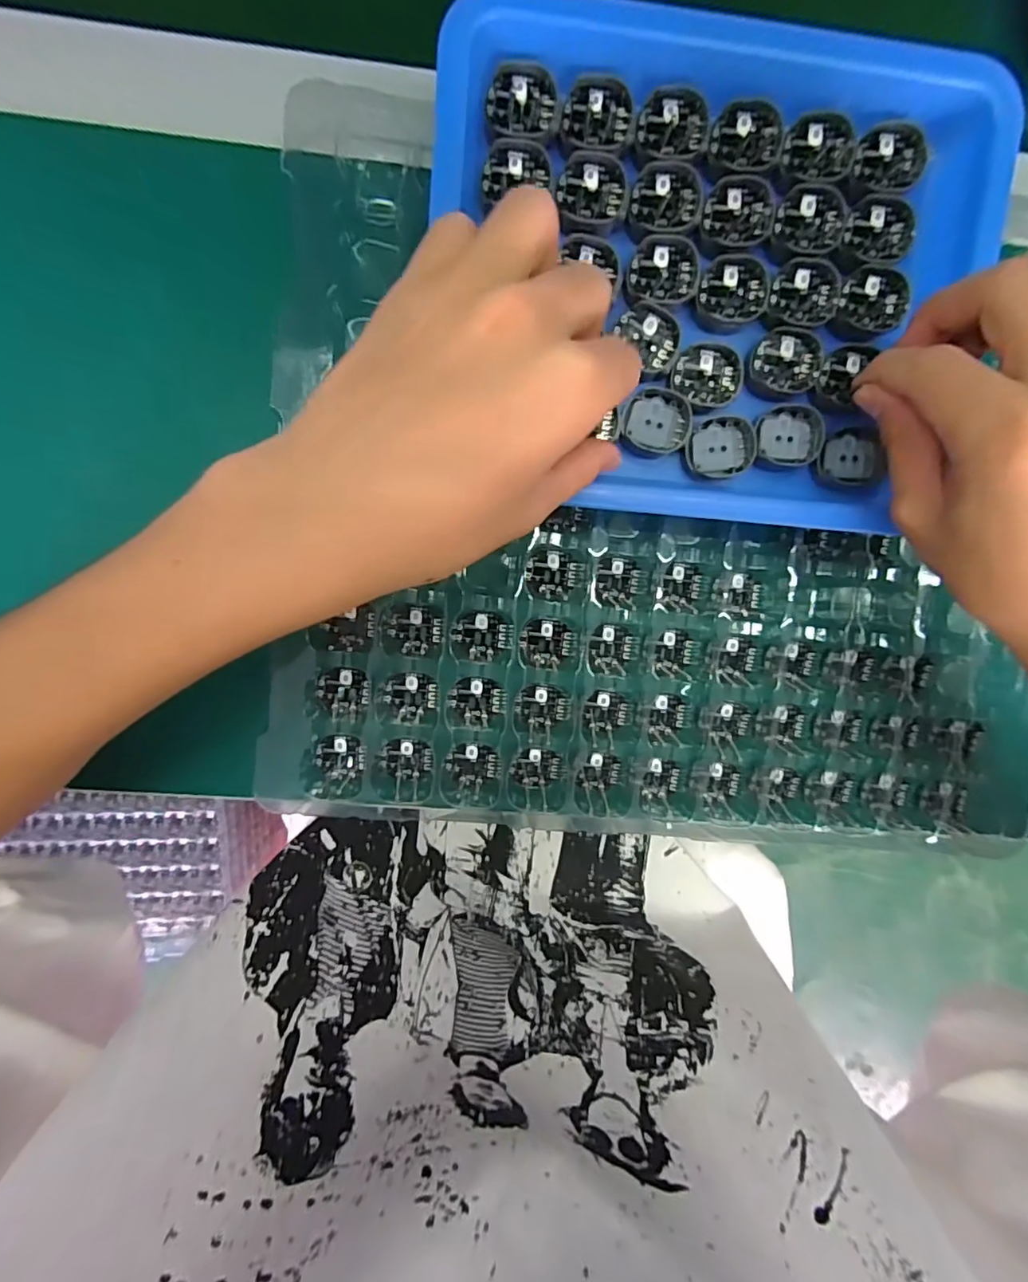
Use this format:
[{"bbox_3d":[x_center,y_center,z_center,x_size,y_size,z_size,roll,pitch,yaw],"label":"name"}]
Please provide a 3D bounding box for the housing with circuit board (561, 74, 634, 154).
[{"bbox_3d":[0.032,-0.203,0.215,0.027,0.006,0.027,-1,95,-3],"label":"housing with circuit board"}]

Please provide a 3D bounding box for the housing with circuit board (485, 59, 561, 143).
[{"bbox_3d":[0.003,-0.204,0.212,0.027,0.006,0.027,5,94,-4],"label":"housing with circuit board"}]

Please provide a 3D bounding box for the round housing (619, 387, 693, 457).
[{"bbox_3d":[0.060,-0.092,0.233,0.030,0.004,0.026,1,94,-4],"label":"round housing"}]

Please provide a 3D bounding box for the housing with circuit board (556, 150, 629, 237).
[{"bbox_3d":[0.031,-0.176,0.218,0.027,0.008,0.027,-8,95,-3],"label":"housing with circuit board"}]

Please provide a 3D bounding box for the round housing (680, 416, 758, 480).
[{"bbox_3d":[0.088,-0.083,0.237,0.030,0.006,0.025,-2,95,-3],"label":"round housing"}]

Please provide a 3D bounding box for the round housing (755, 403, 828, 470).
[{"bbox_3d":[0.118,-0.088,0.238,0.029,0.005,0.025,0,94,-3],"label":"round housing"}]

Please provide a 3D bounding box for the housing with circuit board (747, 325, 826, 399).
[{"bbox_3d":[0.114,-0.116,0.233,0.030,0.006,0.026,4,94,-4],"label":"housing with circuit board"}]

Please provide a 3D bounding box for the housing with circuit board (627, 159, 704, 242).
[{"bbox_3d":[0.060,-0.175,0.219,0.029,0.006,0.025,-12,95,-2],"label":"housing with circuit board"}]

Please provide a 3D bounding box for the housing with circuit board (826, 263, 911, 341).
[{"bbox_3d":[0.149,-0.140,0.231,0.027,0.008,0.030,22,93,-5],"label":"housing with circuit board"}]

